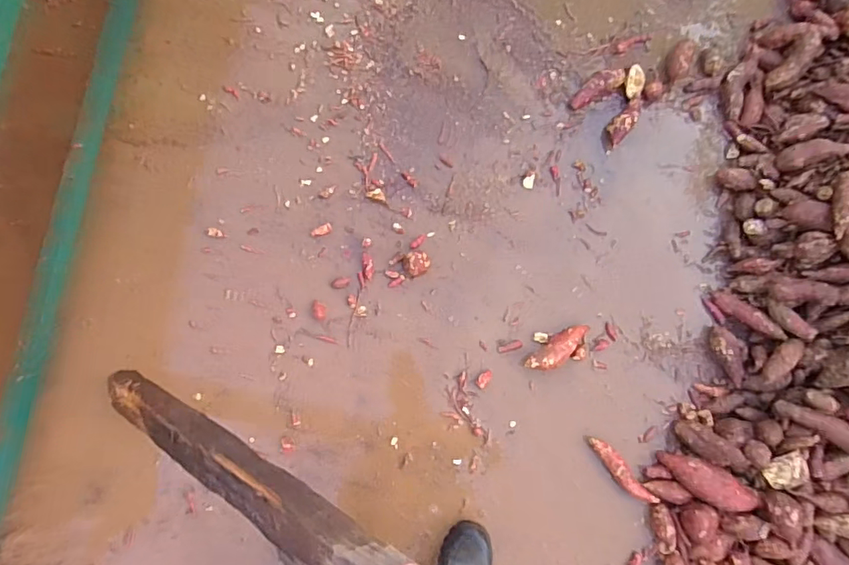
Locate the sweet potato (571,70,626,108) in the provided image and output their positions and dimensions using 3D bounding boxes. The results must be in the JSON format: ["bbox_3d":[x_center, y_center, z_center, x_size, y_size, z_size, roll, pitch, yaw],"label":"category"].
[{"bbox_3d":[0.453,-0.515,1.329,0.163,0.042,0.067,-33,84,5],"label":"sweet potato"}]

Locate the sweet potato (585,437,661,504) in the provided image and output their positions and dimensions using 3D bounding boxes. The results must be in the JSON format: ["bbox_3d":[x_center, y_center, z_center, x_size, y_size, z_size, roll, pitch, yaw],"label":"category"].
[{"bbox_3d":[0.462,0.448,1.193,0.041,0.036,0.207,-43,86,-9],"label":"sweet potato"}]

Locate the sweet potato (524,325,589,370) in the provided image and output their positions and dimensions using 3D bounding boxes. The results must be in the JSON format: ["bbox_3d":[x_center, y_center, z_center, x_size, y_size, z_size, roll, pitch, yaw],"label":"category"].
[{"bbox_3d":[0.328,0.160,1.223,0.181,0.042,0.065,-38,85,-9],"label":"sweet potato"}]

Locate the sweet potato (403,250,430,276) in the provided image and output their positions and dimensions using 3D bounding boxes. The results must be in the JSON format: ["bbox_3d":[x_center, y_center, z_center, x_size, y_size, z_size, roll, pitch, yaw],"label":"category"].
[{"bbox_3d":[-0.017,-0.048,1.229,0.067,0.046,0.062,1,81,-4],"label":"sweet potato"}]

